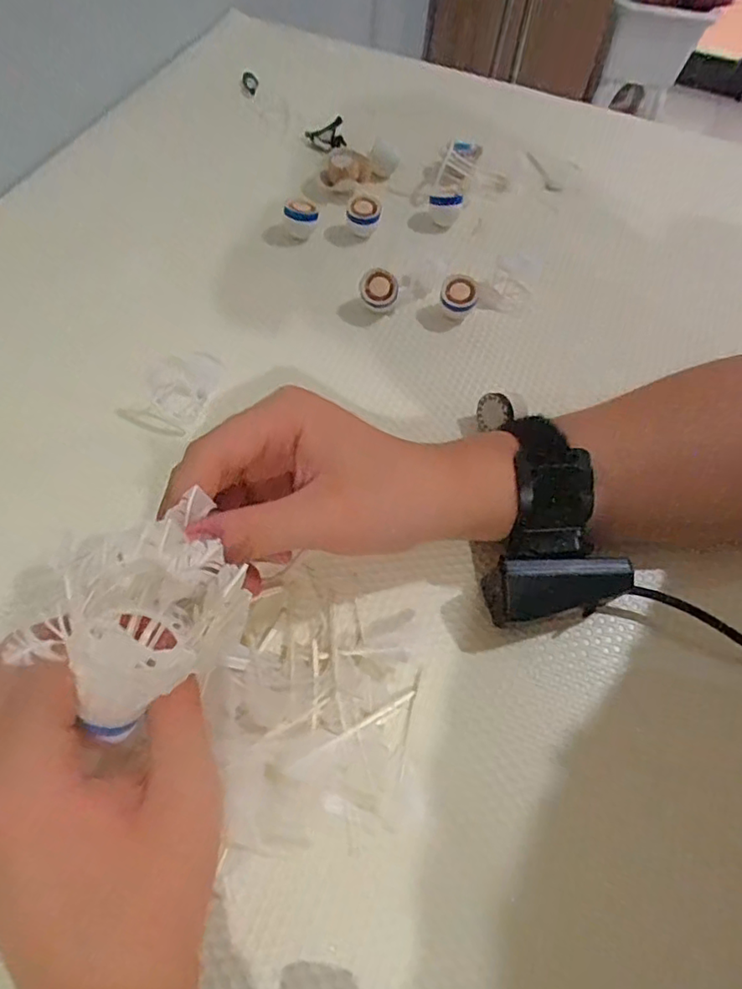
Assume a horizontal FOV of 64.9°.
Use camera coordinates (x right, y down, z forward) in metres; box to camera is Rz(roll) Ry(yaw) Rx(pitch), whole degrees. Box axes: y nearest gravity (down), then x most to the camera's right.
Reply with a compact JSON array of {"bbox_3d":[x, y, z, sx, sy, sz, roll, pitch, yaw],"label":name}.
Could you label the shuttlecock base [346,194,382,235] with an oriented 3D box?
[{"bbox_3d":[-0.006,-0.213,0.447,0.025,0.021,0.022,2,60,-2],"label":"shuttlecock base"}]

